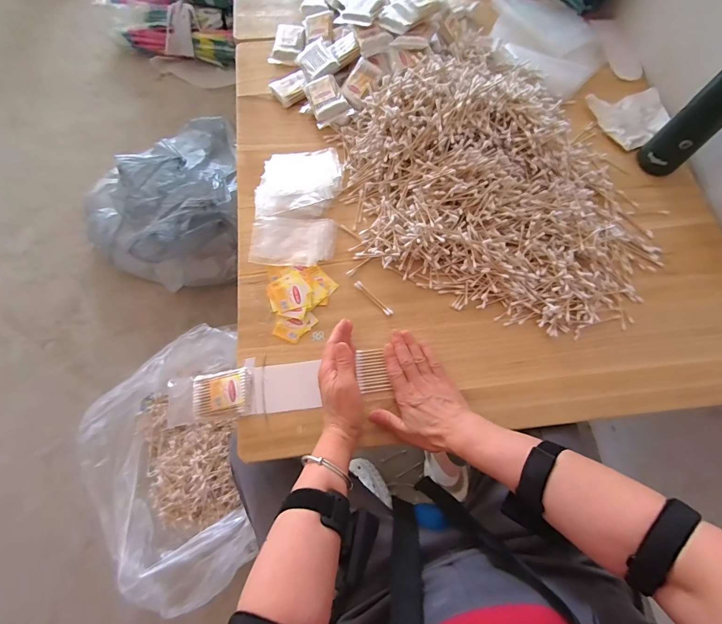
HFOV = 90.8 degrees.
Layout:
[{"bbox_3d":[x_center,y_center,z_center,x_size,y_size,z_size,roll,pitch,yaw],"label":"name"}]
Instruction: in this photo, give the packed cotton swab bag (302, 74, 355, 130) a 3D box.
[{"bbox_3d":[-0.059,-0.362,0.609,0.063,0.017,0.091,-28,76,-6],"label":"packed cotton swab bag"}]

